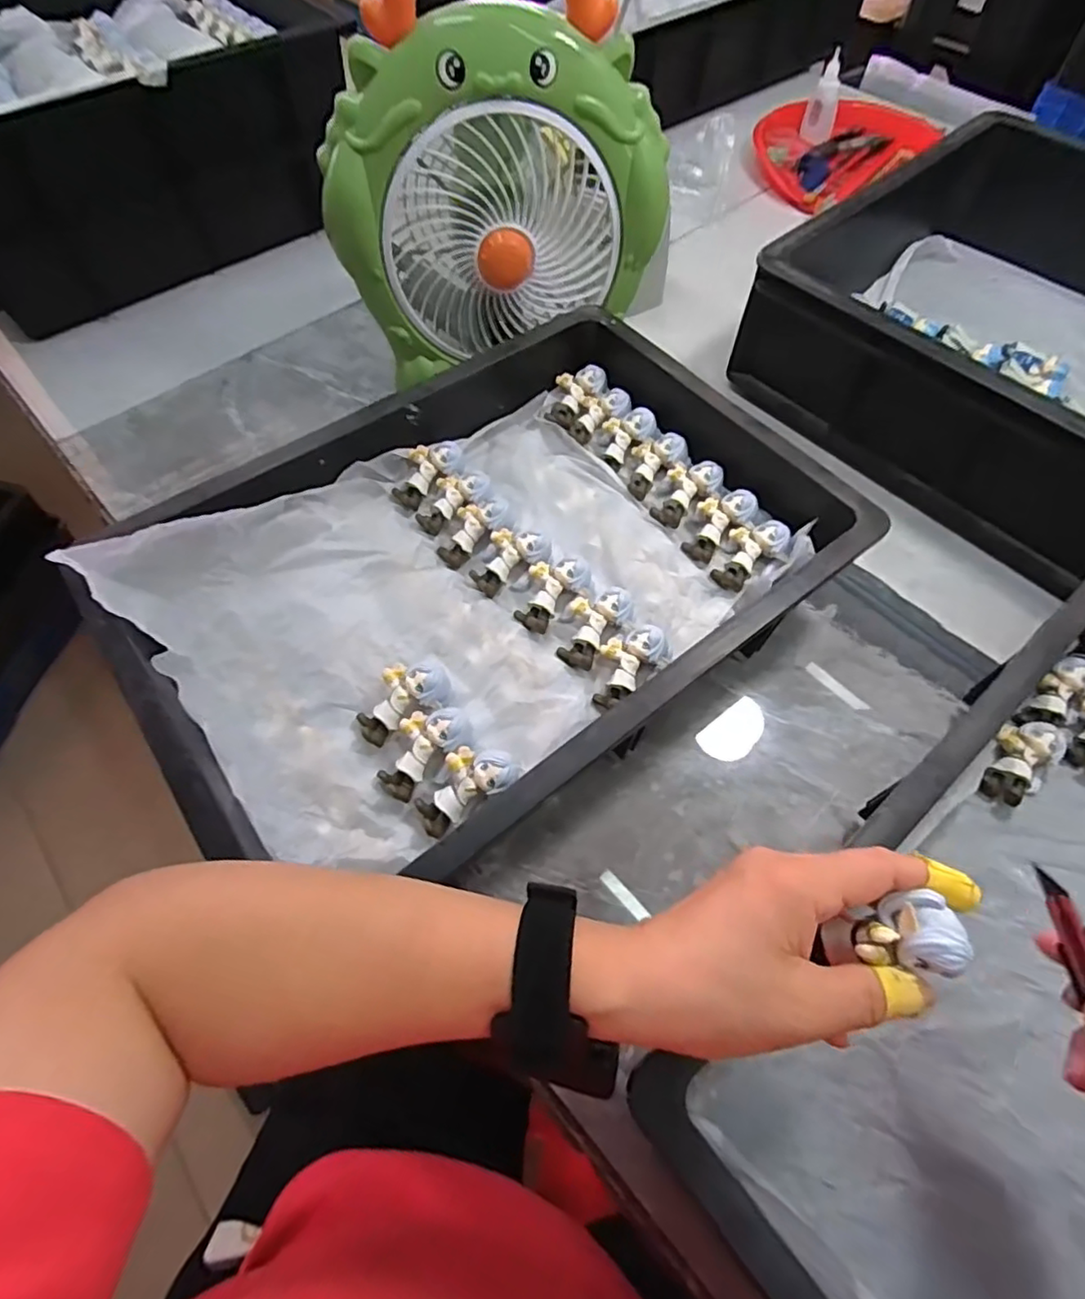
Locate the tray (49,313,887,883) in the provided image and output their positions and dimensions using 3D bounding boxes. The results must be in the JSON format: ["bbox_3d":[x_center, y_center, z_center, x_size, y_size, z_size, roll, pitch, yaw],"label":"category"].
[{"bbox_3d":[-0.025,-0.061,0.436,0.464,0.075,0.311,-34,67,-17],"label":"tray"}]

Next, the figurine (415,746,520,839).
[{"bbox_3d":[-0.046,0.082,0.365,0.061,0.027,0.035,-33,66,-17],"label":"figurine"}]

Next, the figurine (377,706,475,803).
[{"bbox_3d":[-0.074,0.061,0.379,0.038,0.020,0.064,37,82,18],"label":"figurine"}]

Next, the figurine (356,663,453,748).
[{"bbox_3d":[-0.092,0.031,0.398,0.062,0.032,0.036,-31,66,-16],"label":"figurine"}]

